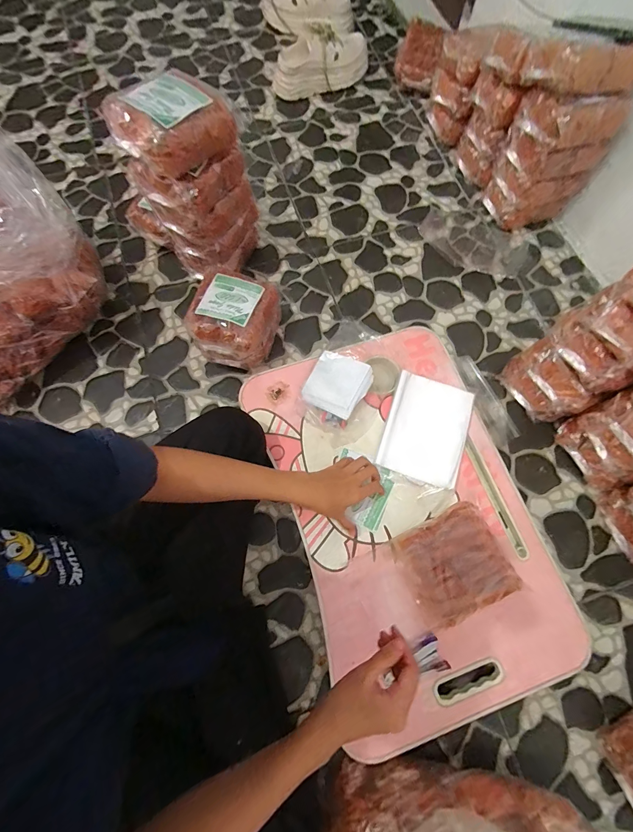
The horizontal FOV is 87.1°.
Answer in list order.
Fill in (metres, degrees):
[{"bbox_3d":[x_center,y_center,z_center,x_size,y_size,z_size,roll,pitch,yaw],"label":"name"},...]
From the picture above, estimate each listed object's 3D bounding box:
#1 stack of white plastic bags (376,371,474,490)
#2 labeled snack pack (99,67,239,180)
[{"bbox_3d":[0.190,0.023,0.581,0.134,0.011,0.182,19,75,5],"label":"stack of white plastic bags"},{"bbox_3d":[-0.210,-0.424,0.484,0.114,0.069,0.154,42,78,11],"label":"labeled snack pack"}]

